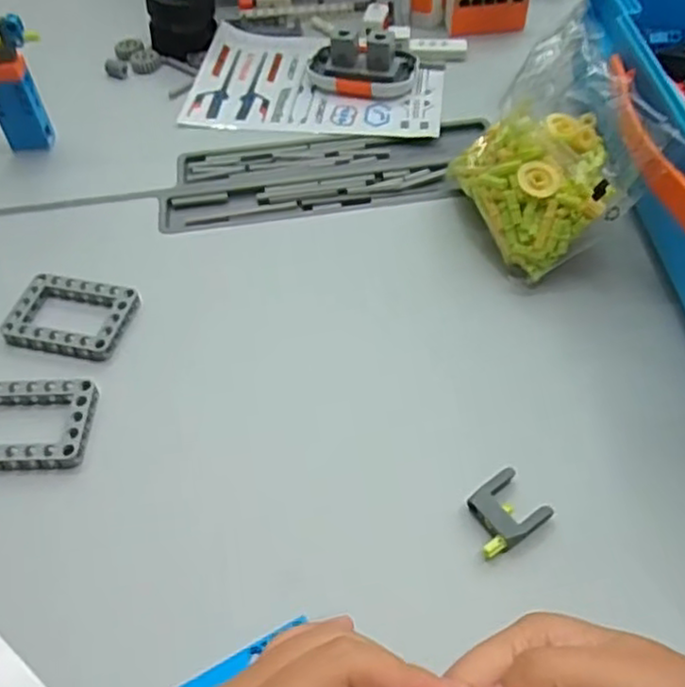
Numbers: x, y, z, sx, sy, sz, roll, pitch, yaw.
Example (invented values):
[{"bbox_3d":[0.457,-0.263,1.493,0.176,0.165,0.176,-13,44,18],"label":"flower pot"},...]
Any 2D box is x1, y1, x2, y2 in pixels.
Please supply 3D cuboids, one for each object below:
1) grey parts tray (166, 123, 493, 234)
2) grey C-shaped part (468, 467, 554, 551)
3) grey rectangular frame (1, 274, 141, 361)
[{"bbox_3d":[-0.012,-0.128,0.503,0.238,0.007,0.092,-8,52,-3],"label":"grey parts tray"},{"bbox_3d":[0.081,0.079,0.328,0.031,0.008,0.030,-30,56,-19],"label":"grey C-shaped part"},{"bbox_3d":[-0.166,-0.018,0.412,0.073,0.007,0.054,9,53,9],"label":"grey rectangular frame"}]

